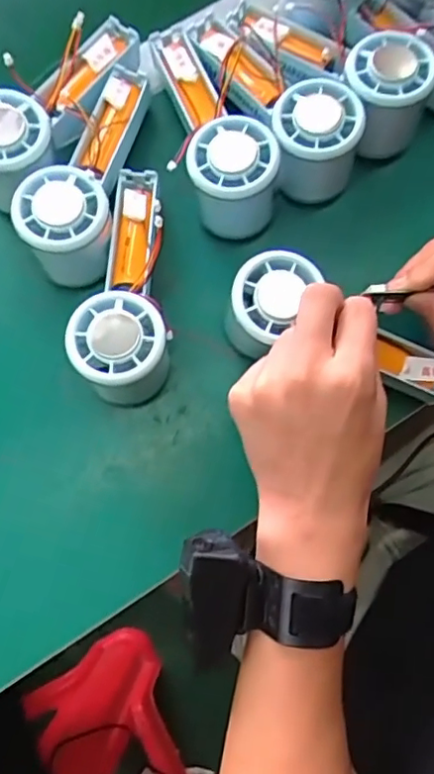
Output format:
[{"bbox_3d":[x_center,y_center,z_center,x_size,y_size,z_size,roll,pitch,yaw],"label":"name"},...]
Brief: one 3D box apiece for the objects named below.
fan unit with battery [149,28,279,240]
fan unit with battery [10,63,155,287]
[{"bbox_3d":[-0.004,-0.176,0.394,0.065,0.051,0.156,-17,78,-4],"label":"fan unit with battery"},{"bbox_3d":[-0.086,-0.145,0.394,0.054,0.058,0.149,12,78,3],"label":"fan unit with battery"}]

